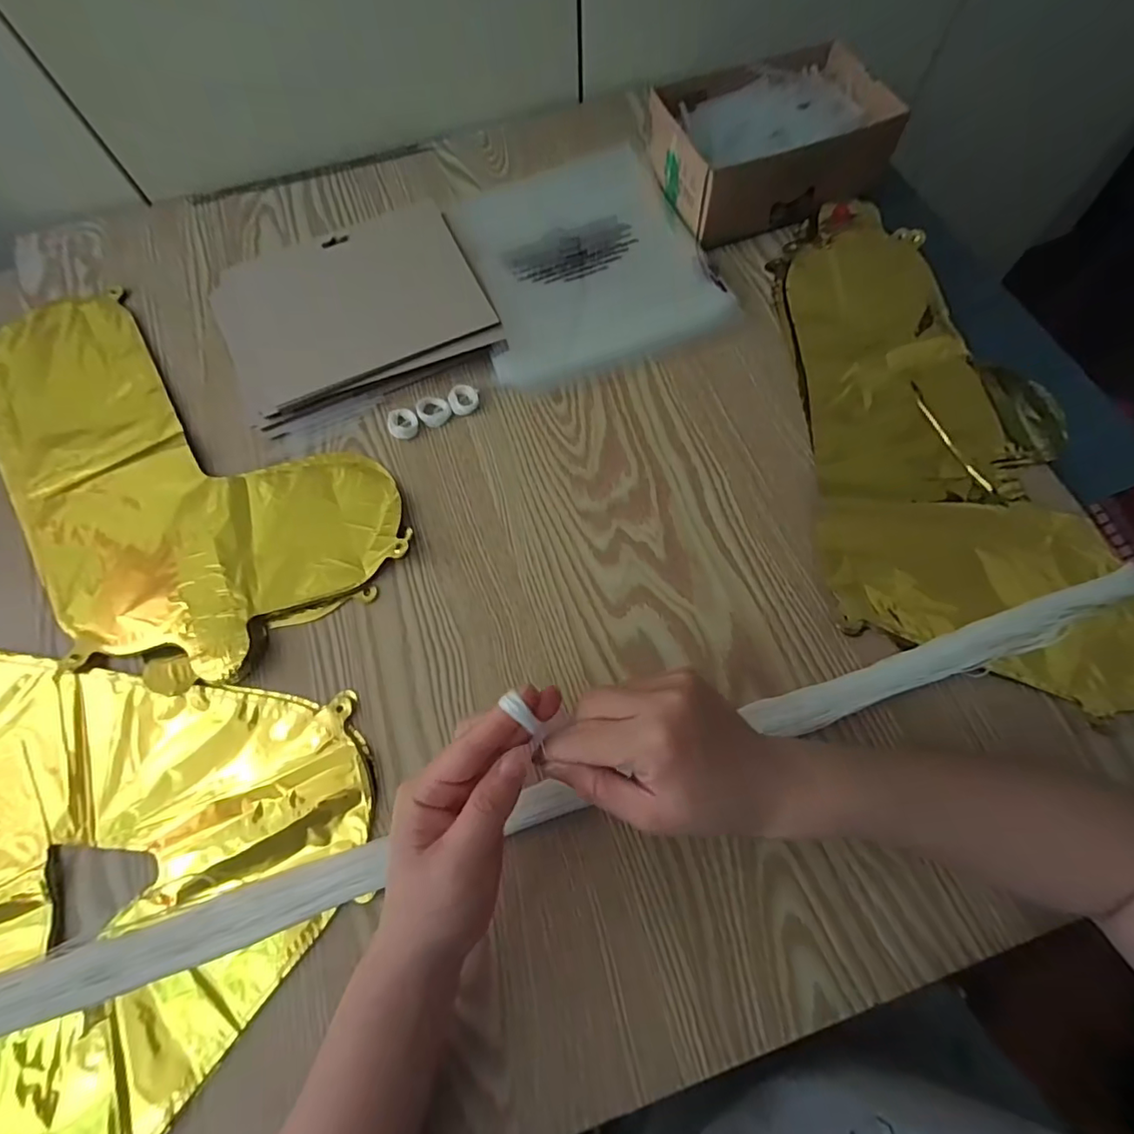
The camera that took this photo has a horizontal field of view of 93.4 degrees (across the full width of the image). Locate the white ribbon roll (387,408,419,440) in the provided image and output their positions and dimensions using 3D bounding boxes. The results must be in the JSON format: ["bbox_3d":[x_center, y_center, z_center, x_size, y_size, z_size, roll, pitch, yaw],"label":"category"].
[{"bbox_3d":[-0.131,-0.115,0.428,0.024,0.006,0.026,-1,69,2],"label":"white ribbon roll"}]

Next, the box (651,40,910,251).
[{"bbox_3d":[0.180,-0.372,0.472,0.186,0.064,0.136,-20,69,-5],"label":"box"}]

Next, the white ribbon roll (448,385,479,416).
[{"bbox_3d":[-0.084,-0.136,0.436,0.024,0.005,0.026,-1,69,2],"label":"white ribbon roll"}]

